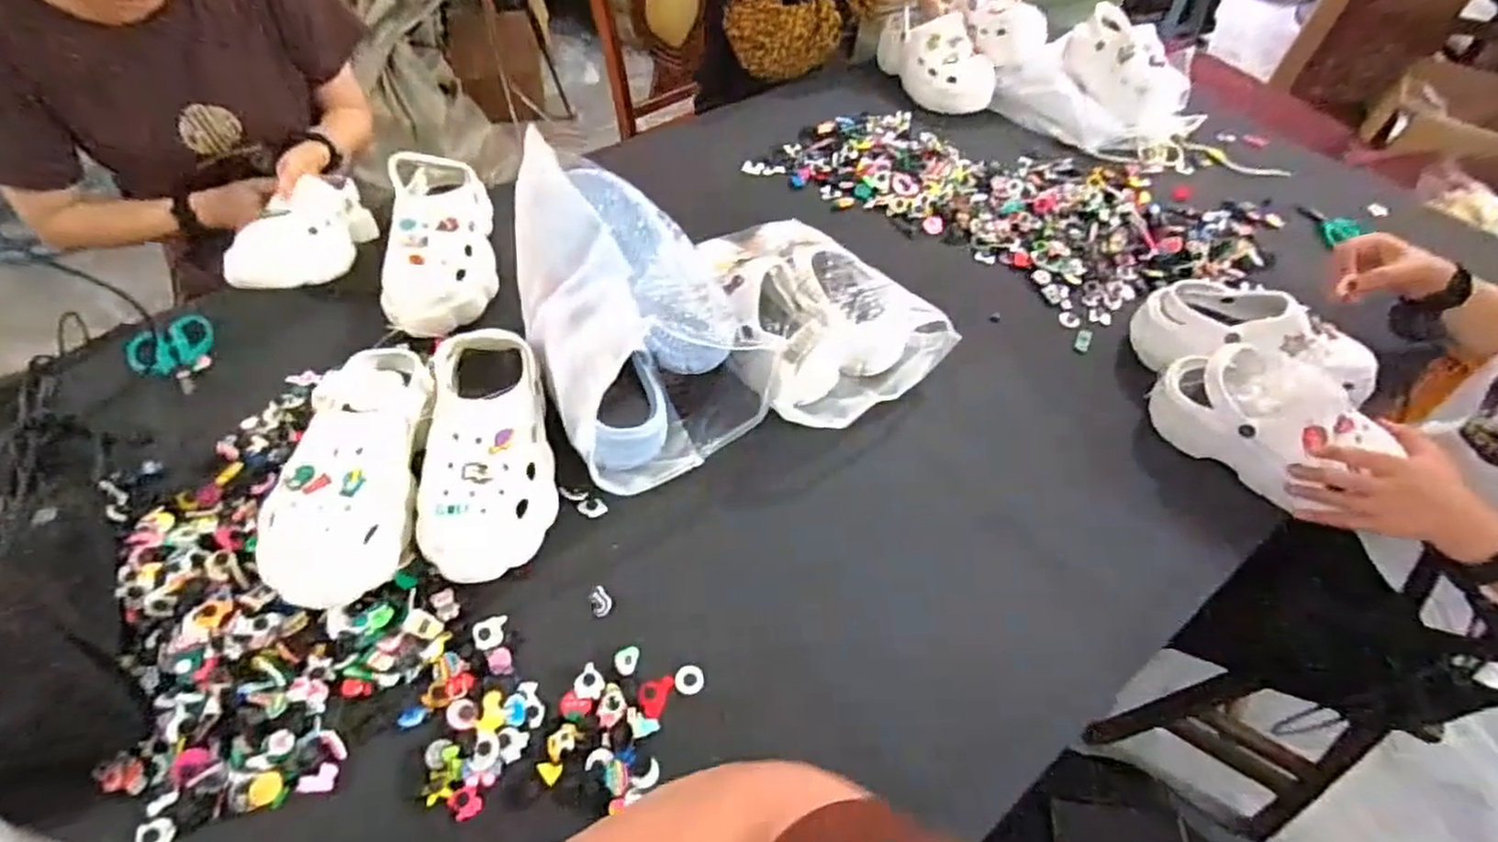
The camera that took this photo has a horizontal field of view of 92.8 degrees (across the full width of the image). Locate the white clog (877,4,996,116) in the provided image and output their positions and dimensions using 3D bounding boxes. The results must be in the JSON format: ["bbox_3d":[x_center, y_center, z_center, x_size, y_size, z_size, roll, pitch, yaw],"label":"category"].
[{"bbox_3d":[0.320,-0.621,1.235,0.099,0.115,0.236,-33,62,-25],"label":"white clog"}]

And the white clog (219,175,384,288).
[{"bbox_3d":[-0.545,-0.245,0.892,0.107,0.097,0.222,5,40,0],"label":"white clog"}]

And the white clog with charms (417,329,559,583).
[{"bbox_3d":[-0.256,0.025,0.702,0.118,0.081,0.252,-4,53,-6],"label":"white clog with charms"}]

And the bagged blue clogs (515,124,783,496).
[{"bbox_3d":[-0.135,-0.116,0.769,0.209,0.204,0.315,-26,59,-21],"label":"bagged blue clogs"}]

